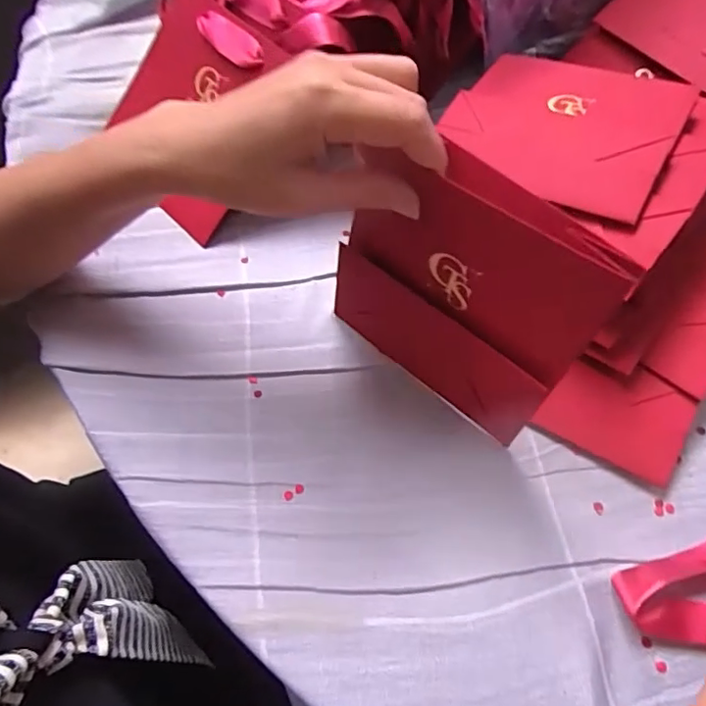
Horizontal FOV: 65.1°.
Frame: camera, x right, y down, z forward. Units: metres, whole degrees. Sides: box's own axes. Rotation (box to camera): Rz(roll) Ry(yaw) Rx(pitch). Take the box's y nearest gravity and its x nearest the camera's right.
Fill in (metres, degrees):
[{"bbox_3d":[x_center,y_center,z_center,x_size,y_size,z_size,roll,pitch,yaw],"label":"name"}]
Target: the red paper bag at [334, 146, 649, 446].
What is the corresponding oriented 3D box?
[{"bbox_3d":[0.056,-0.031,0.293,0.135,0.140,0.049,40,70,18],"label":"red paper bag"}]

